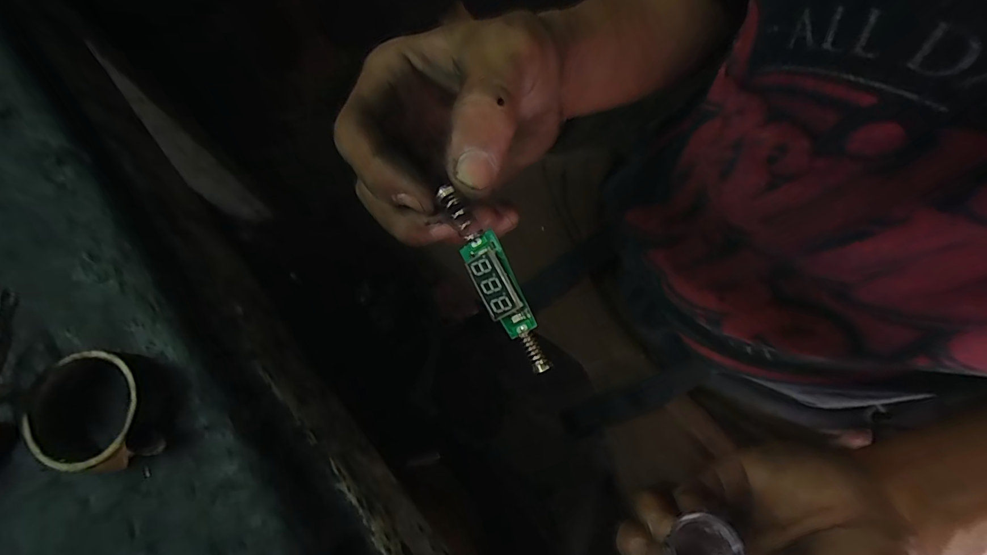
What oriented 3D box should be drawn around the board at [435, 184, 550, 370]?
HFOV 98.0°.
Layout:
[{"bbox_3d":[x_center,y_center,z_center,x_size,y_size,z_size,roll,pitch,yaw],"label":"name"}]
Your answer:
[{"bbox_3d":[0.000,0.001,0.156,0.014,0.013,0.072,-27,80,-11],"label":"board"}]

